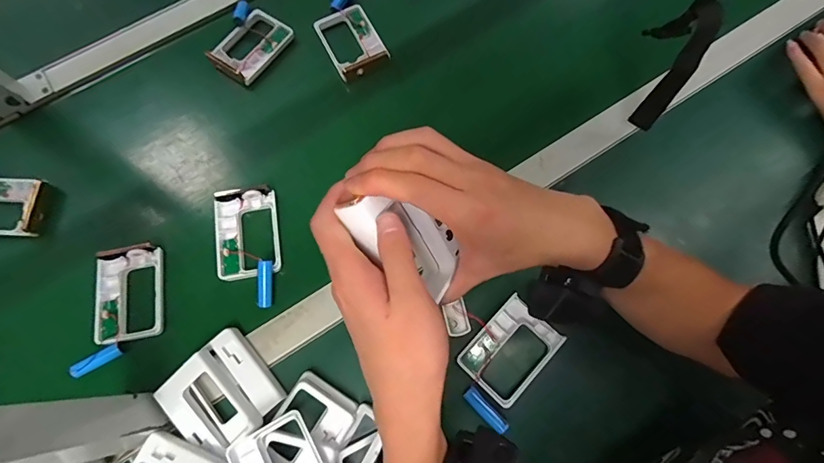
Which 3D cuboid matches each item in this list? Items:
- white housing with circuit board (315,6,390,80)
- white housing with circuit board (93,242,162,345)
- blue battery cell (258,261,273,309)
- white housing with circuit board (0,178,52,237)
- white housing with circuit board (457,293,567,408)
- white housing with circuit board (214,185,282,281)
[{"bbox_3d":[-0.077,-0.245,0.558,0.069,0.017,0.092,-27,75,-7],"label":"white housing with circuit board"},{"bbox_3d":[-0.304,0.066,0.460,0.070,0.018,0.100,-12,74,-2],"label":"white housing with circuit board"},{"bbox_3d":[-0.155,0.055,0.456,0.013,0.015,0.049,0,88,1],"label":"blue battery cell"},{"bbox_3d":[-0.474,-0.029,0.495,0.097,0.018,0.070,0,73,1],"label":"white housing with circuit board"},{"bbox_3d":[0.099,0.118,0.431,0.093,0.012,0.067,-44,77,-11],"label":"white housing with circuit board"},{"bbox_3d":[-0.182,0.001,0.478,0.070,0.021,0.100,-12,74,-3],"label":"white housing with circuit board"}]

